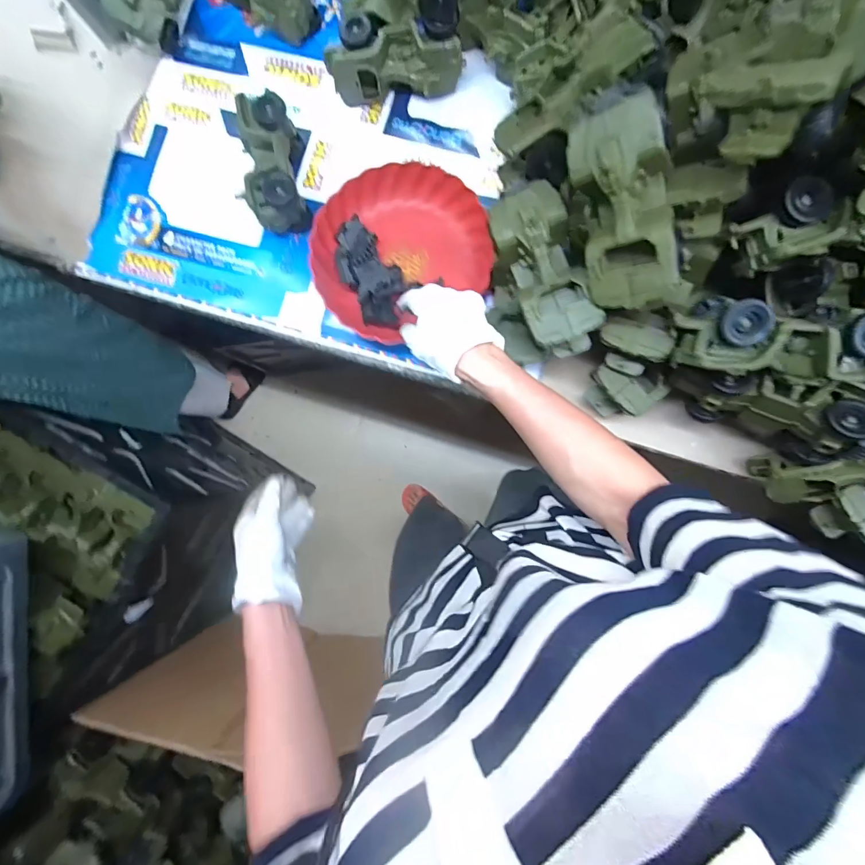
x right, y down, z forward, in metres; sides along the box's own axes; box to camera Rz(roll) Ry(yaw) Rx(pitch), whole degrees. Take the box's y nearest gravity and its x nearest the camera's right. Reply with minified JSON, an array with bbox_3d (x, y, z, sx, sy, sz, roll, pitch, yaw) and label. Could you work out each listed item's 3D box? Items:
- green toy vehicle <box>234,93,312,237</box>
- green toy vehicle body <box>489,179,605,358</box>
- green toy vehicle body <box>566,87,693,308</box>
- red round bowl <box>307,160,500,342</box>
[{"bbox_3d":[-0.223,-0.366,0.598,0.072,0.083,0.174,-9,87,3],"label":"green toy vehicle"},{"bbox_3d":[0.127,-0.181,0.480,0.080,0.062,0.189,-20,86,2],"label":"green toy vehicle body"},{"bbox_3d":[0.185,-0.212,0.410,0.080,0.077,0.184,-19,106,2],"label":"green toy vehicle body"},{"bbox_3d":[-0.044,-0.251,0.601,0.239,0.070,0.228,-27,86,2],"label":"red round bowl"}]

